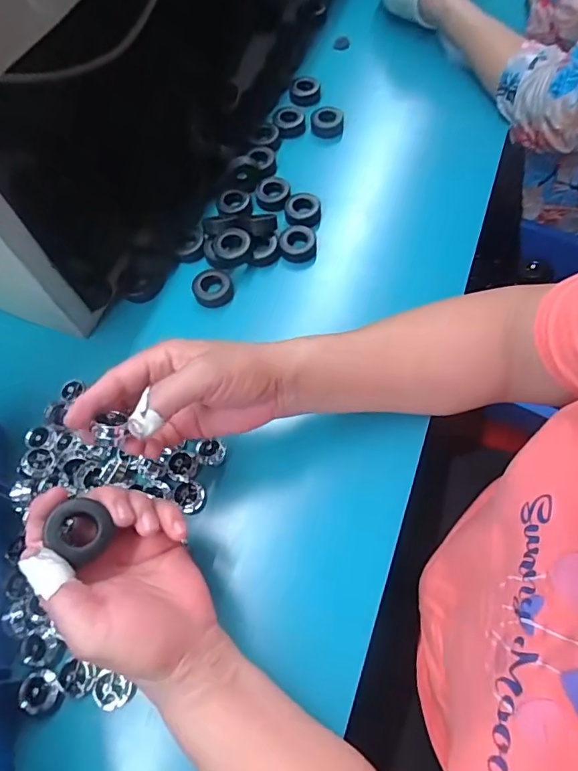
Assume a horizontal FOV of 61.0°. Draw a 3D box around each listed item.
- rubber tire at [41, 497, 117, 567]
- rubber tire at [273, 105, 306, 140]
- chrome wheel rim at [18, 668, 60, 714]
[{"bbox_3d":[-0.124,0.086,0.289,0.032,0.013,0.030,50,50,4],"label":"rubber tire"},{"bbox_3d":[0.000,-0.307,0.572,0.034,0.013,0.041,-10,65,-3],"label":"rubber tire"},{"bbox_3d":[-0.170,0.206,0.330,0.023,0.014,0.024,14,67,-36],"label":"chrome wheel rim"}]

